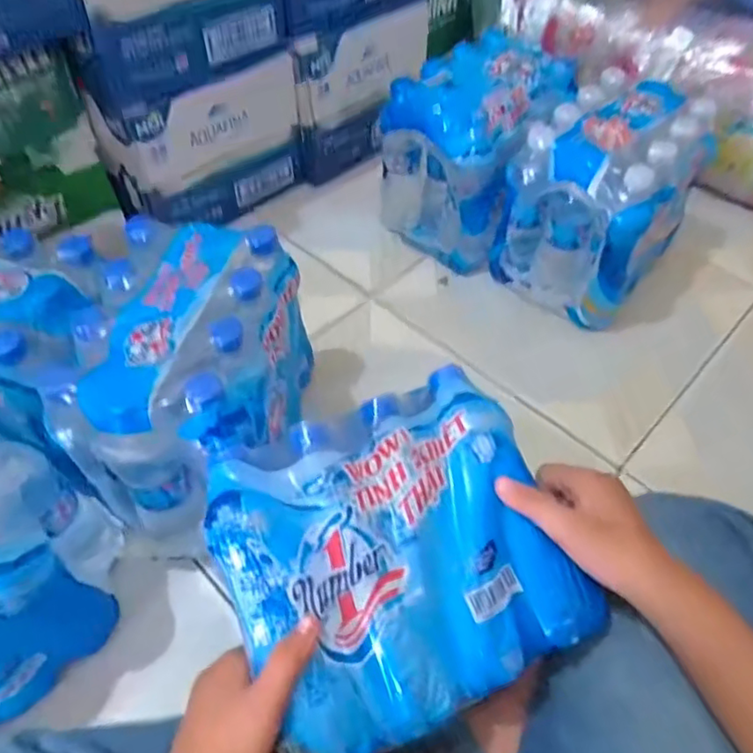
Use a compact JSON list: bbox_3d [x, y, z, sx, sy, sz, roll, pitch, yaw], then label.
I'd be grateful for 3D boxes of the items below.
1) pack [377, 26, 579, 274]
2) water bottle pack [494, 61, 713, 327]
[{"bbox_3d":[0.135,-0.320,0.858,0.186,0.207,0.219,28,58,20],"label":"pack"},{"bbox_3d":[0.297,-0.238,0.799,0.181,0.214,0.232,32,59,22],"label":"water bottle pack"}]

